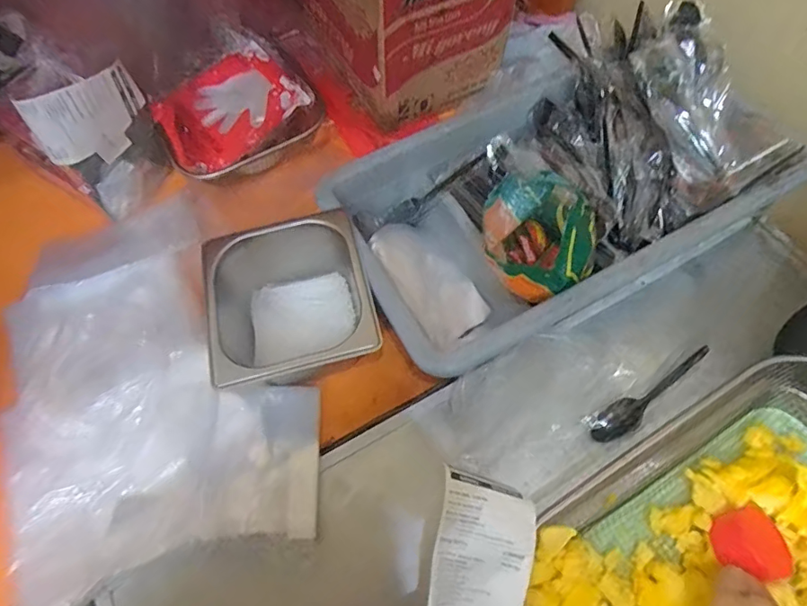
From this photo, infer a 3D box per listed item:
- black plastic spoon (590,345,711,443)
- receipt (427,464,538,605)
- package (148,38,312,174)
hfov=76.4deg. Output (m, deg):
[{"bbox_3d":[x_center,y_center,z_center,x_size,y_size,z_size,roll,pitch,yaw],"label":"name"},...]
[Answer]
[{"bbox_3d":[0.250,0.090,0.508,0.155,0.022,0.028,-30,64,-12],"label":"black plastic spoon"},{"bbox_3d":[0.050,0.230,0.361,0.074,0.022,0.202,12,76,-11],"label":"receipt"},{"bbox_3d":[-0.226,-0.257,0.670,0.134,0.051,0.196,38,70,21],"label":"package"}]

